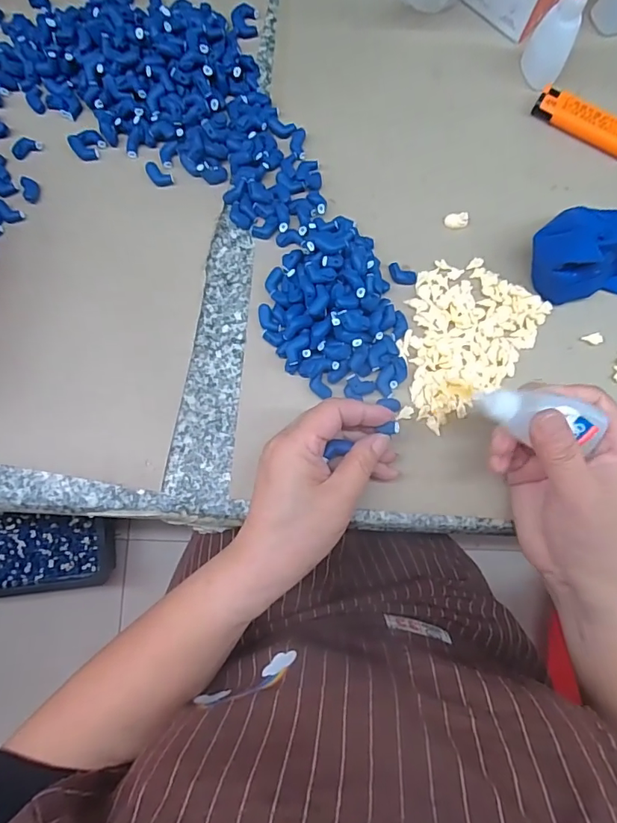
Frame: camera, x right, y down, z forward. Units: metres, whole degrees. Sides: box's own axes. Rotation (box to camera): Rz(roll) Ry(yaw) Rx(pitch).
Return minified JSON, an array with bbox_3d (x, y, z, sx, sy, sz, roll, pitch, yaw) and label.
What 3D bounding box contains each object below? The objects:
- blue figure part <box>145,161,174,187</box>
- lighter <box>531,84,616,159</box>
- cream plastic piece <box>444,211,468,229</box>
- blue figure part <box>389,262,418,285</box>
[{"bbox_3d":[-0.115,-0.180,0.365,0.020,0.009,0.012,27,80,5],"label":"blue figure part"},{"bbox_3d":[0.213,-0.221,0.367,0.079,0.013,0.023,33,81,6],"label":"lighter"},{"bbox_3d":[0.110,-0.144,0.357,0.016,0.007,0.012,-8,79,-2],"label":"cream plastic piece"},{"bbox_3d":[0.068,-0.100,0.349,0.022,0.005,0.013,29,80,5],"label":"blue figure part"}]

